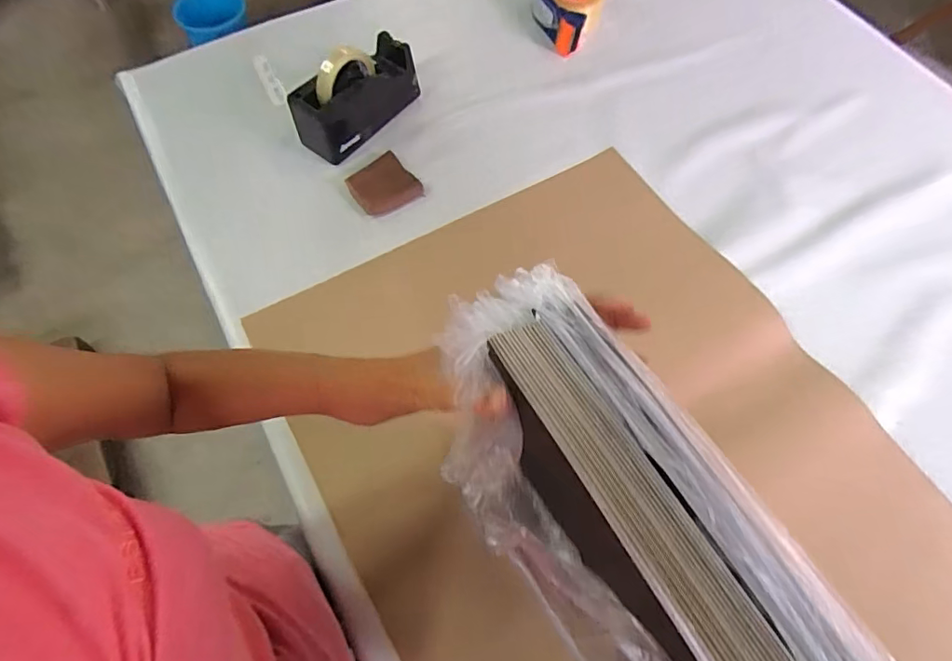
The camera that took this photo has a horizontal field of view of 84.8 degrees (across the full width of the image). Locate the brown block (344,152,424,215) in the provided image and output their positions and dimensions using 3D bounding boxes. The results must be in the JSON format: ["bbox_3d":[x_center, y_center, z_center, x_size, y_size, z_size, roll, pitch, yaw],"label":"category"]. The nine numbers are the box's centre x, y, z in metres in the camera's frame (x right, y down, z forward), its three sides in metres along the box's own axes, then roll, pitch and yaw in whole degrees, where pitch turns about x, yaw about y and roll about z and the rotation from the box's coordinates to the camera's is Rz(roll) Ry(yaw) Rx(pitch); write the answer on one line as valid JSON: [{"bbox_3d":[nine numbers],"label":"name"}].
[{"bbox_3d":[-0.136,-0.210,0.769,0.088,0.017,0.087,-36,71,-19],"label":"brown block"}]

